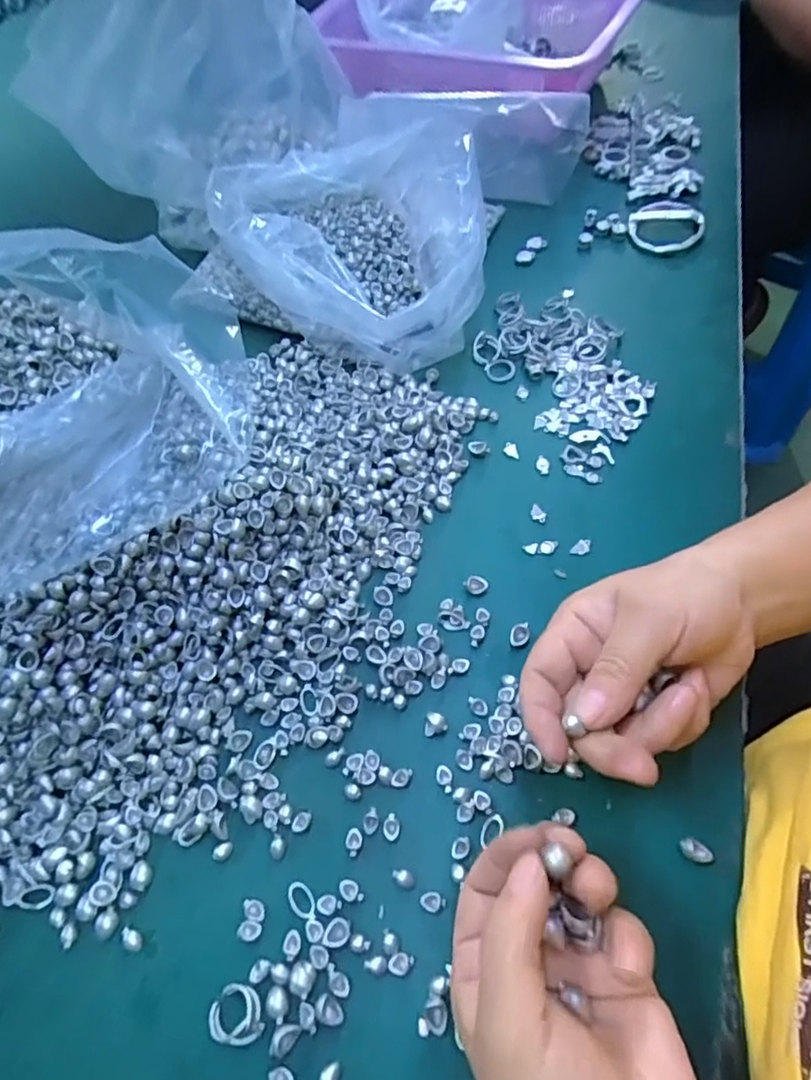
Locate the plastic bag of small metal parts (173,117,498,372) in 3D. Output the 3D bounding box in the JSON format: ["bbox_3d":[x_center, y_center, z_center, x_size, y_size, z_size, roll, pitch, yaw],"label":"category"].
[{"bbox_3d":[-0.051,-0.234,0.466,0.234,0.081,0.172,15,62,12],"label":"plastic bag of small metal parts"}]

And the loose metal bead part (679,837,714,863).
[{"bbox_3d":[0.132,0.142,0.277,0.015,0.005,0.008,25,64,17],"label":"loose metal bead part"}]

